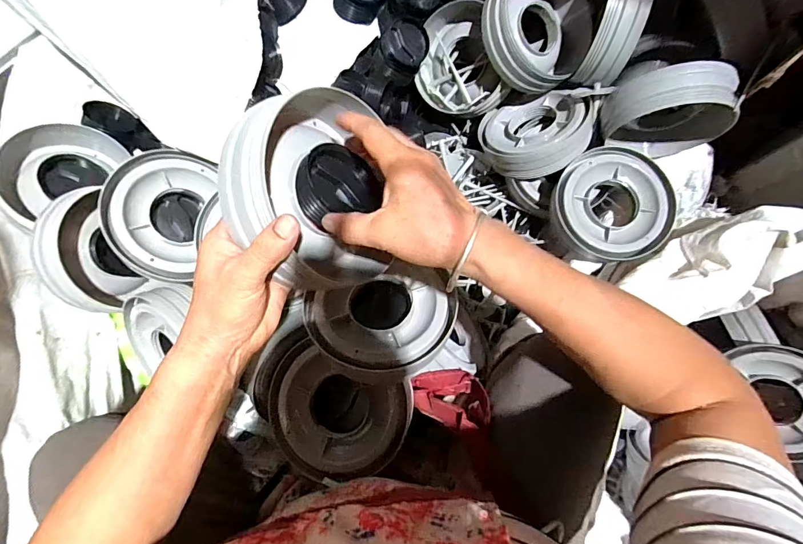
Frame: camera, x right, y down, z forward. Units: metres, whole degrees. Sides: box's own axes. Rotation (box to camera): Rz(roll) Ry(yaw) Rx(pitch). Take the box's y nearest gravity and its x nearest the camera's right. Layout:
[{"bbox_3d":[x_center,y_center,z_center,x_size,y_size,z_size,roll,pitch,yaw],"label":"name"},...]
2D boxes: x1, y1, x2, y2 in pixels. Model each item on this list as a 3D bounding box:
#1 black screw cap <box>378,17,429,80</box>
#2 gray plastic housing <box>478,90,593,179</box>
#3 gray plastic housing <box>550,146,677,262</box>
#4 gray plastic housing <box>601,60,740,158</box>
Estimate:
[{"bbox_3d":[0.001,-0.336,0.635,0.071,0.043,0.080,0,103,-14],"label":"black screw cap"},{"bbox_3d":[0.202,-0.220,0.627,0.162,0.052,0.162,-38,49,3],"label":"gray plastic housing"},{"bbox_3d":[0.302,-0.097,0.607,0.161,0.061,0.162,0,76,-1],"label":"gray plastic housing"},{"bbox_3d":[0.366,-0.222,0.579,0.159,0.165,0.067,3,76,0],"label":"gray plastic housing"}]

